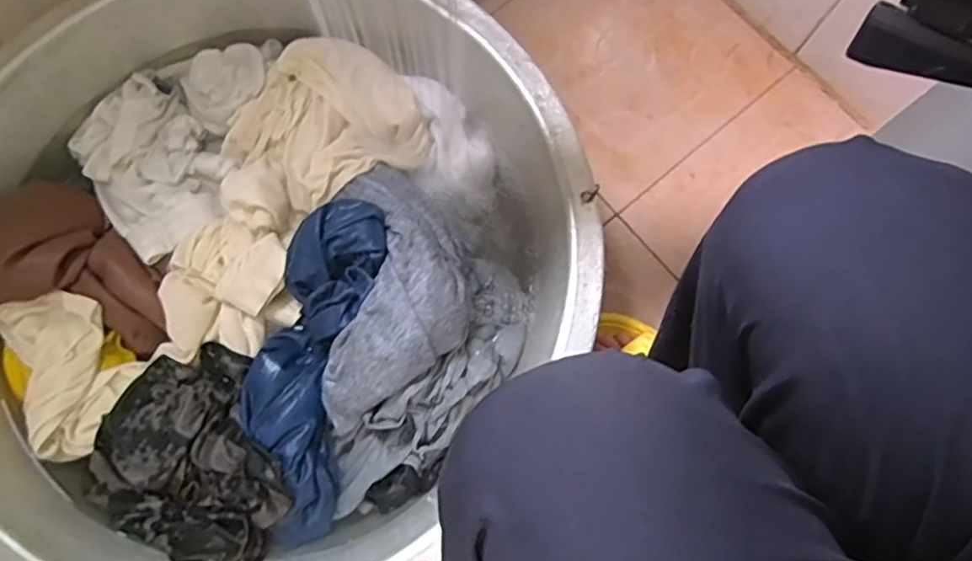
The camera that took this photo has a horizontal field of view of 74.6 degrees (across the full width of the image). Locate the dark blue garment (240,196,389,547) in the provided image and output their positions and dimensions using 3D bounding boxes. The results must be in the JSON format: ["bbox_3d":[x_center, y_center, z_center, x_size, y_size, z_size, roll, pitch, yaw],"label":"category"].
[{"bbox_3d":[-0.167,0.080,0.604,0.101,0.065,0.314,11,89,1],"label":"dark blue garment"}]

